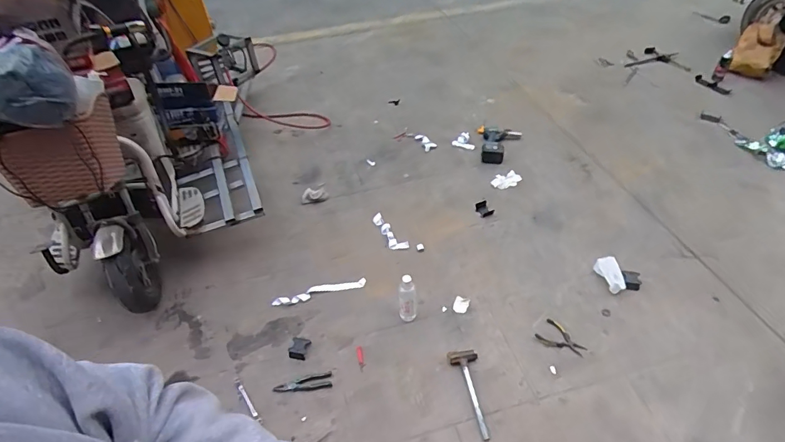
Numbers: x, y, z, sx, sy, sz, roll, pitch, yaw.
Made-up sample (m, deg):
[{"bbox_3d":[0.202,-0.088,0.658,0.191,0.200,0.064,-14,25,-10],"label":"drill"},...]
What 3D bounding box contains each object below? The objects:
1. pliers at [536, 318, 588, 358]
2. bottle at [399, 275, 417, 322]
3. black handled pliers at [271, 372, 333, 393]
[{"bbox_3d":[0.587,0.412,1.525,0.152,0.010,0.103,33,58,29],"label":"pliers"},{"bbox_3d":[0.051,0.275,1.526,0.058,0.222,0.055,-2,48,3],"label":"bottle"},{"bbox_3d":[-0.294,0.541,1.455,0.191,0.011,0.050,-9,48,-4],"label":"black handled pliers"}]

